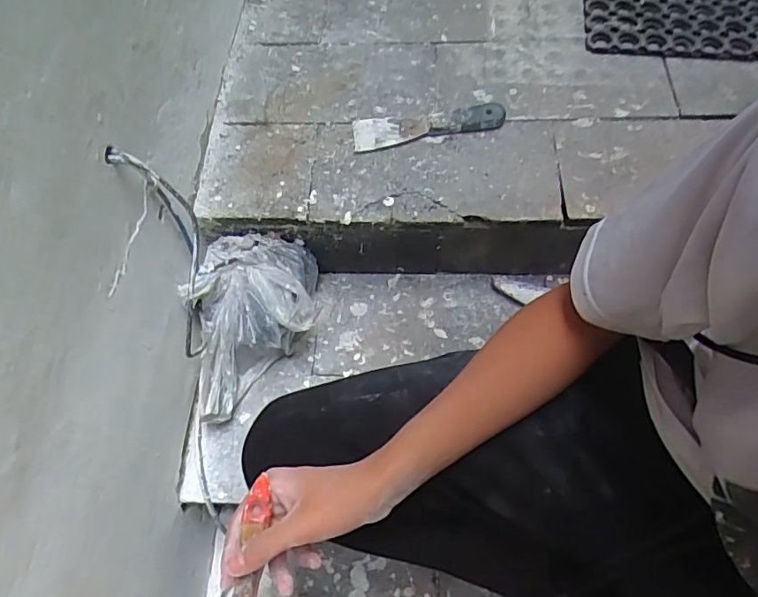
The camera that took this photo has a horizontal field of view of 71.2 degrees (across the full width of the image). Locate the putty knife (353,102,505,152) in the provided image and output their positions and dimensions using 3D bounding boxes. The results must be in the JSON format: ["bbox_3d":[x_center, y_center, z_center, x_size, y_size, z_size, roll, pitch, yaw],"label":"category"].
[{"bbox_3d":[0.064,-0.223,0.673,0.191,0.014,0.048,-9,61,-2],"label":"putty knife"}]

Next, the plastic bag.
[{"bbox_3d":[-0.145,0.034,0.638,0.135,0.112,0.210,-2,61,2],"label":"plastic bag"}]

